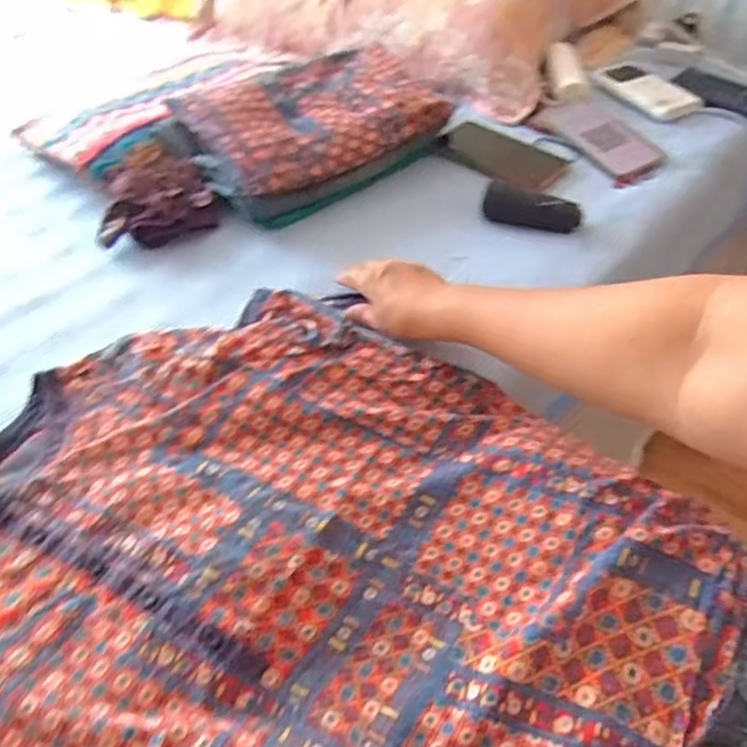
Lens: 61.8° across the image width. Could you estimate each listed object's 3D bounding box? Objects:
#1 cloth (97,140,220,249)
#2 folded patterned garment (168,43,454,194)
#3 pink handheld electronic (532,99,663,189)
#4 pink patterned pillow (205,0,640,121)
[{"bbox_3d":[-0.266,-0.211,0.744,0.135,0.050,0.153,-19,46,-14],"label":"cloth"},{"bbox_3d":[-0.073,-0.319,0.774,0.295,0.063,0.202,-25,48,-19],"label":"folded patterned garment"},{"bbox_3d":[0.290,-0.307,0.803,0.080,0.011,0.175,-30,60,-8],"label":"pink handheld electronic"},{"bbox_3d":[0.059,-0.644,1.068,0.679,0.134,0.367,32,55,31],"label":"pink patterned pillow"}]

